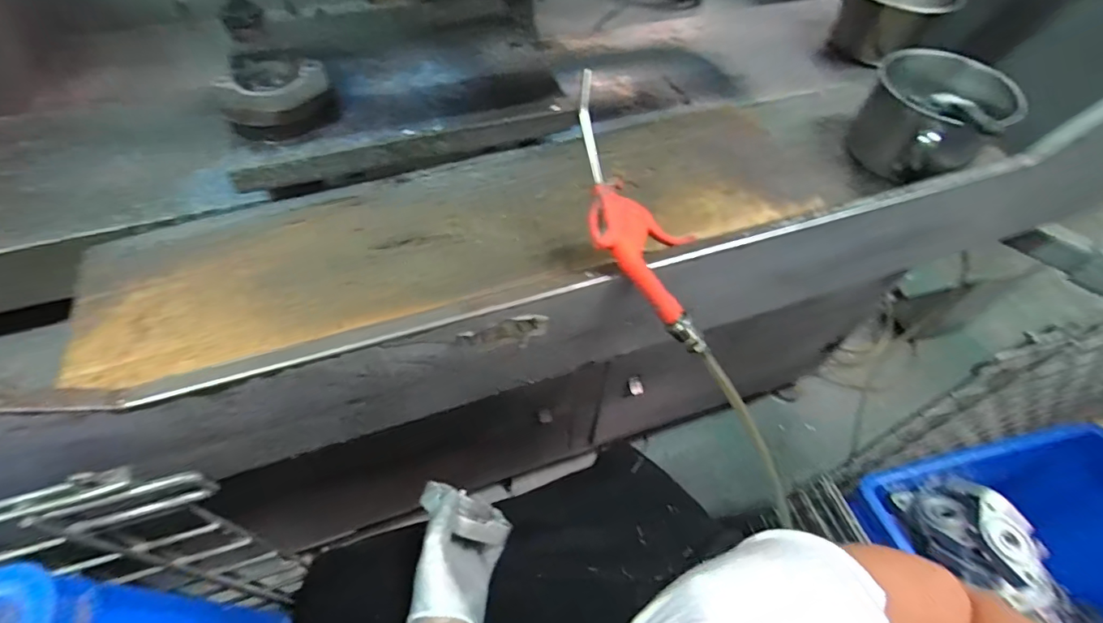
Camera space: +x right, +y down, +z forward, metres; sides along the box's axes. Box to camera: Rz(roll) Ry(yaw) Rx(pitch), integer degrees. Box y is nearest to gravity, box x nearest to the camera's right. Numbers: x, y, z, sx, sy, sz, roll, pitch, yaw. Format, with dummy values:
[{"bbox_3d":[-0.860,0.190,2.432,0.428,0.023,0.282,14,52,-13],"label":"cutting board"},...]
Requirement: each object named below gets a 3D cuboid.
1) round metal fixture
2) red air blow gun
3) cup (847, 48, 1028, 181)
[{"bbox_3d":[-0.283,-0.229,0.509,0.103,0.045,0.120,-24,58,-18],"label":"round metal fixture"},{"bbox_3d":[0.073,-0.070,0.420,0.087,0.021,0.246,-38,108,-26],"label":"red air blow gun"},{"bbox_3d":[0.399,-0.201,0.536,0.142,0.096,0.127,-28,60,-21],"label":"cup"}]

